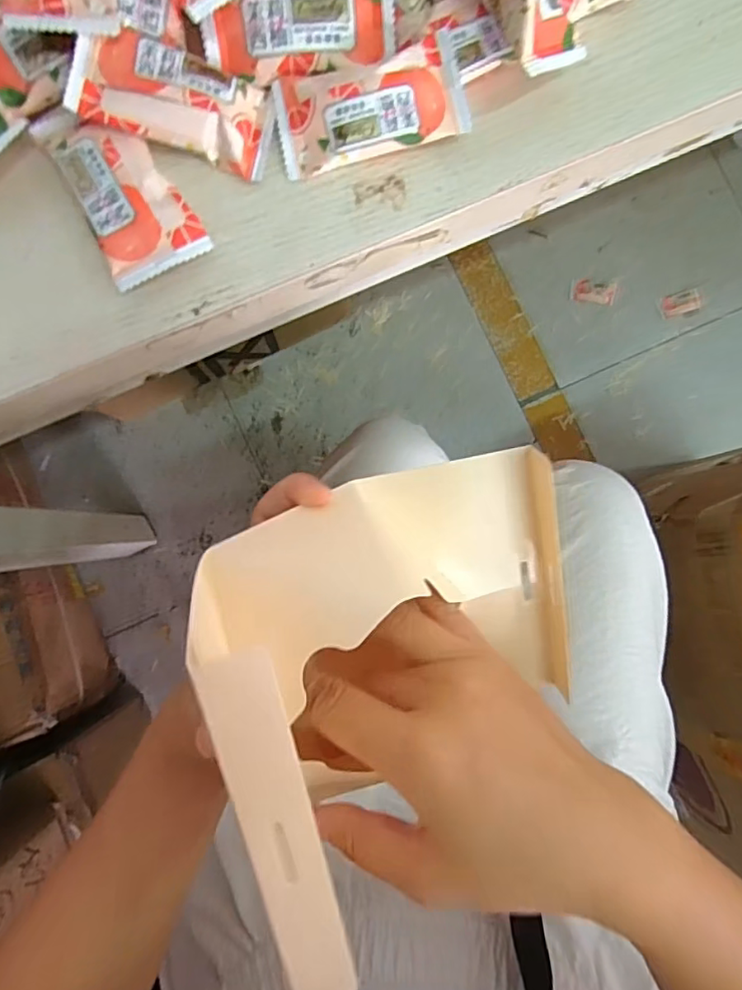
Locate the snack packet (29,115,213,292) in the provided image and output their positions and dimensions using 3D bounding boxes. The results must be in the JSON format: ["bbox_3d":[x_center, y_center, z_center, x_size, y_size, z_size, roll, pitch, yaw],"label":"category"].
[{"bbox_3d":[-0.099,-0.120,0.224,0.038,0.014,0.073,-33,88,-4],"label":"snack packet"}]

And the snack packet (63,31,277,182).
[{"bbox_3d":[-0.075,-0.153,0.220,0.072,0.011,0.037,9,86,-19],"label":"snack packet"}]

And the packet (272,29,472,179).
[{"bbox_3d":[0.000,-0.157,0.229,0.075,0.016,0.037,-12,87,-4],"label":"packet"}]

